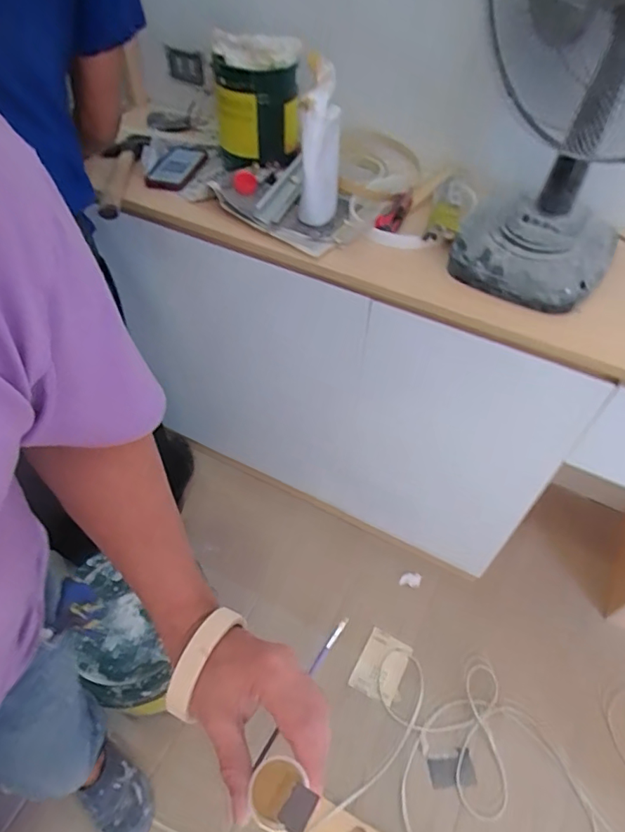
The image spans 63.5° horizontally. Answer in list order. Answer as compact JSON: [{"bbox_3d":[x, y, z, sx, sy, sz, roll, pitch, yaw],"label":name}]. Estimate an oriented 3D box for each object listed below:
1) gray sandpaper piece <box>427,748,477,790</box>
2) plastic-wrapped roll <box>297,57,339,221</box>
[{"bbox_3d":[0.311,0.794,1.134,0.098,0.005,0.066,-6,53,-2],"label":"gray sandpaper piece"},{"bbox_3d":[0.013,-0.436,0.841,0.073,0.246,0.078,1,50,-2],"label":"plastic-wrapped roll"}]

